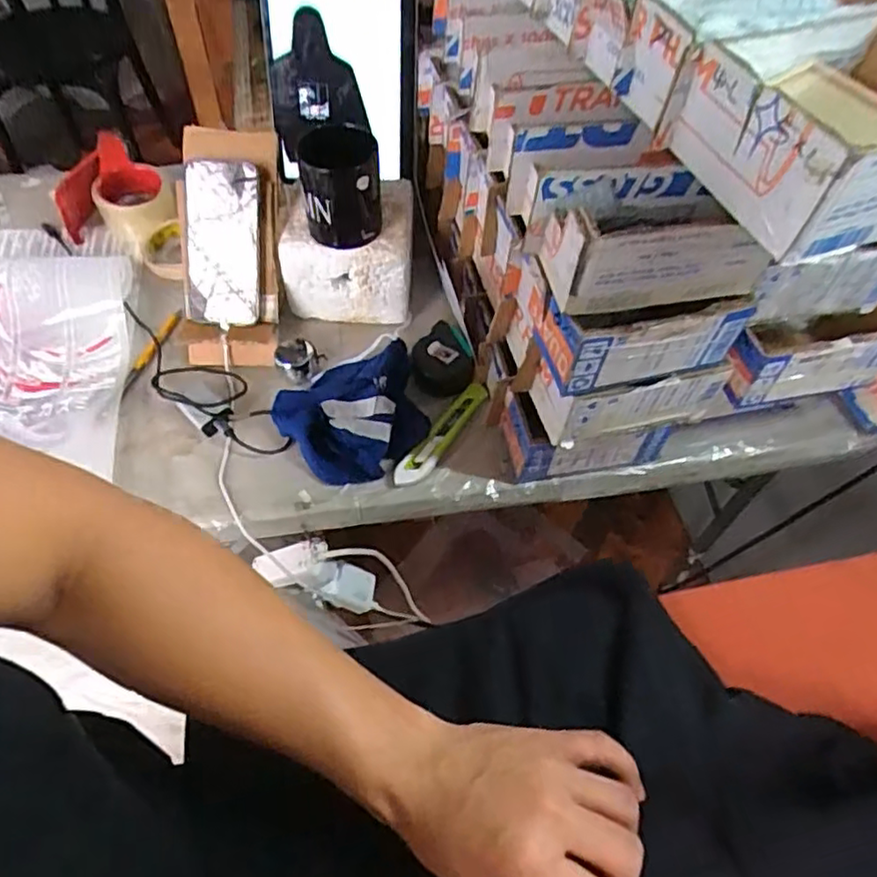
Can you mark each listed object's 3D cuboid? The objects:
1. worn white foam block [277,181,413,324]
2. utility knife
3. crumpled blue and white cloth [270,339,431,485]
[{"bbox_3d":[-0.106,-0.224,0.776,0.147,0.108,0.129,0,56,-3],"label":"worn white foam block"},{"bbox_3d":[0.005,-0.008,0.689,0.026,0.018,0.157,29,59,16],"label":"utility knife"},{"bbox_3d":[-0.083,-0.029,0.678,0.155,0.053,0.140,-28,61,-20],"label":"crumpled blue and white cloth"}]

